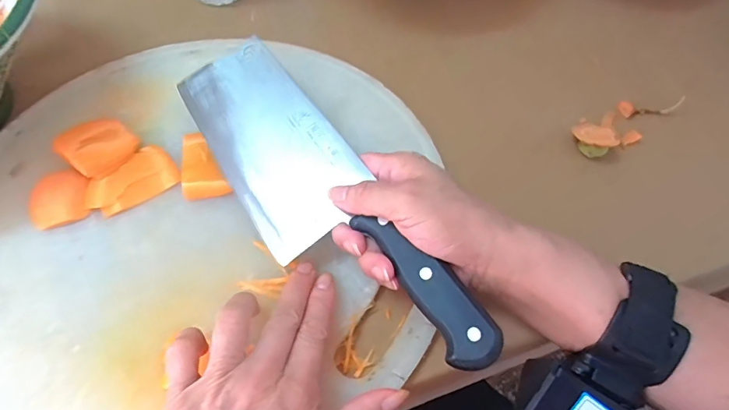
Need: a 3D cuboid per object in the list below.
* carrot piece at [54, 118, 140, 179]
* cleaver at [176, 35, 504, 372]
[{"bbox_3d":[-0.197,-0.045,0.323,0.046,0.013,0.046,33,64,15],"label":"carrot piece"},{"bbox_3d":[-0.033,-0.011,0.289,0.083,0.027,0.290,-35,63,-20],"label":"cleaver"}]

